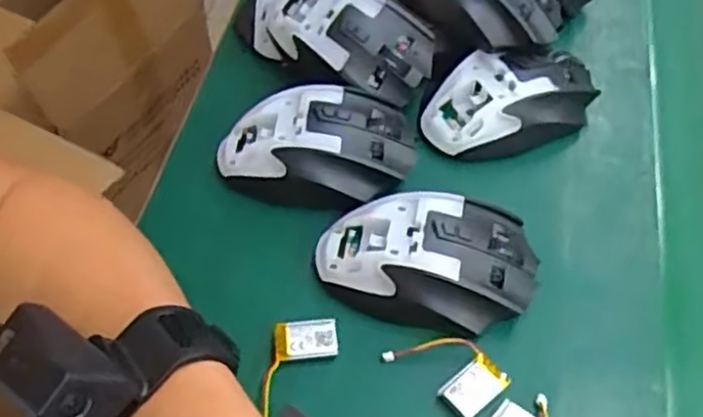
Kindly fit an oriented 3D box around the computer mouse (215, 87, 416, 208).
[{"bbox_3d":[-0.021,-0.036,0.439,0.114,0.041,0.069,1,54,0],"label":"computer mouse"}]

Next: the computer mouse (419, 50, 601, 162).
[{"bbox_3d":[0.102,-0.065,0.465,0.110,0.039,0.058,-6,54,-5],"label":"computer mouse"}]

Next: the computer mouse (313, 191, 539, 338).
[{"bbox_3d":[0.039,0.026,0.396,0.113,0.036,0.068,10,54,7],"label":"computer mouse"}]

